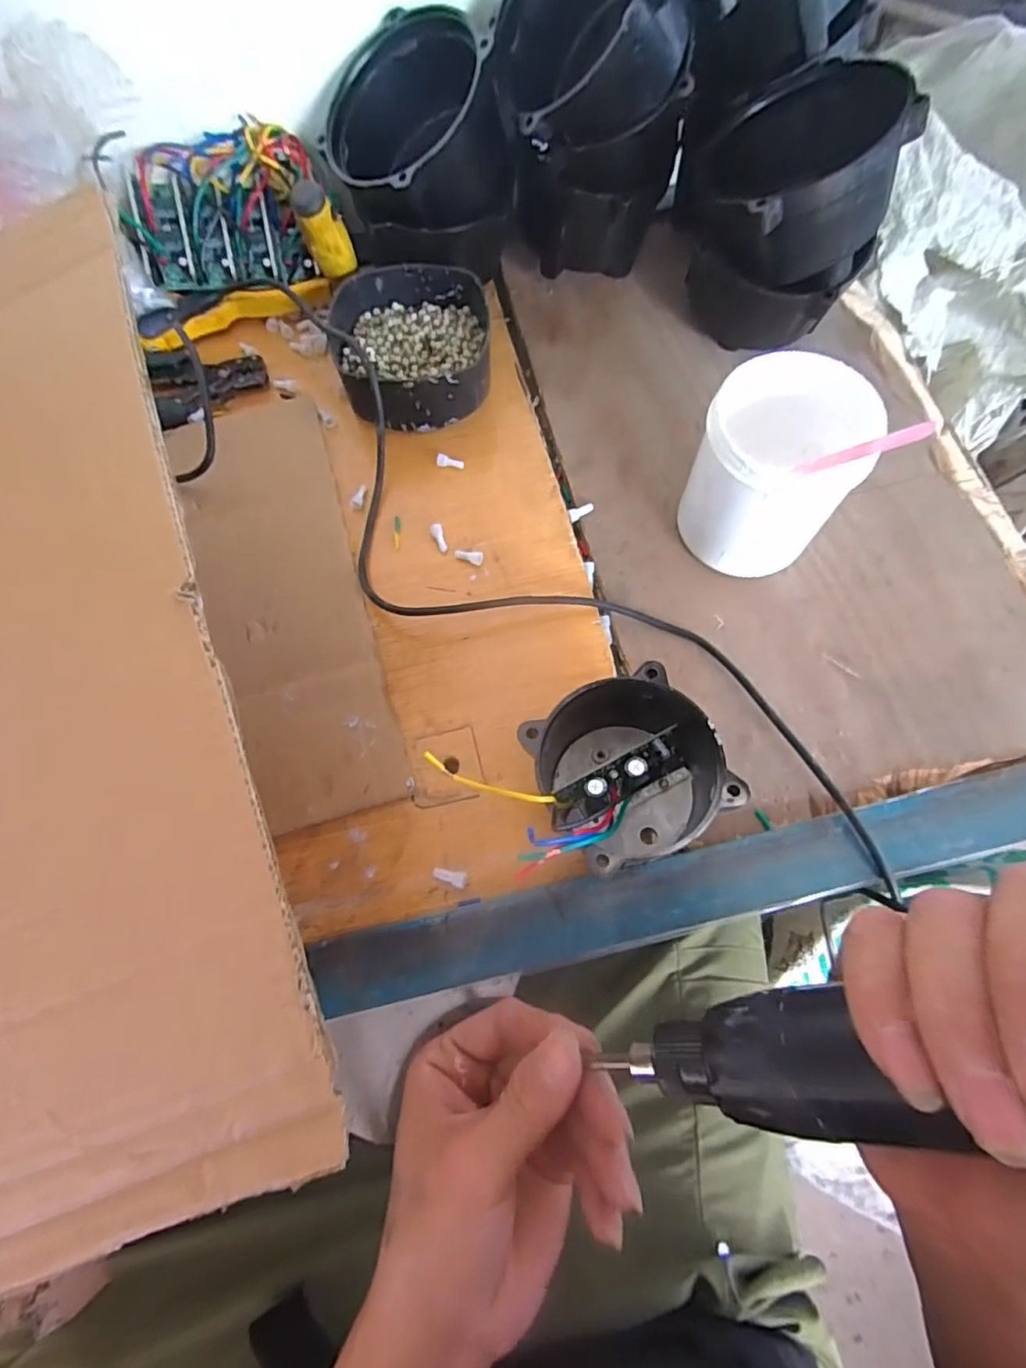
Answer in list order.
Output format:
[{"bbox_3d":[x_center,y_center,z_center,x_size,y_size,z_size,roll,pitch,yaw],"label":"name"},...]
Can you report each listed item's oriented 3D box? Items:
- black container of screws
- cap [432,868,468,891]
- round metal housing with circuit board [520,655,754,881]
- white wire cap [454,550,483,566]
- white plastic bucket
[{"bbox_3d":[-0.077,-0.258,0.454,0.120,0.050,0.131,-7,69,-2],"label":"black container of screws"},{"bbox_3d":[-0.037,0.113,0.341,0.020,0.006,0.009,13,70,6],"label":"cap"},{"bbox_3d":[0.064,0.053,0.326,0.093,0.074,0.097,-26,71,-9],"label":"round metal housing with circuit board"},{"bbox_3d":[-0.032,-0.092,0.415,0.021,0.005,0.008,18,70,7],"label":"white wire cap"},{"bbox_3d":[0.163,-0.132,0.374,0.095,0.112,0.092,26,71,10],"label":"white plastic bucket"}]

